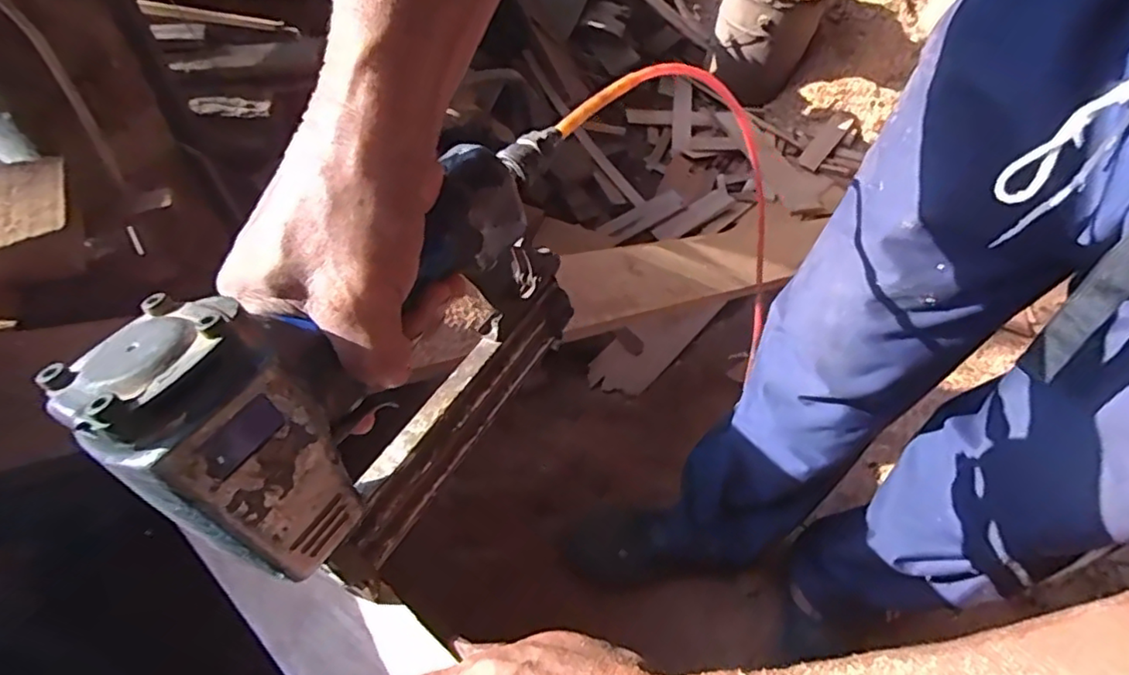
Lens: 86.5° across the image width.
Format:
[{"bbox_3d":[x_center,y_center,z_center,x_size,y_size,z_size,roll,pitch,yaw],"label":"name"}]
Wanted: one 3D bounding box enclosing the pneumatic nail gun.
[{"bbox_3d":[-0.076,-0.003,0.288,0.067,0.145,0.234,25,53,18],"label":"pneumatic nail gun"}]

